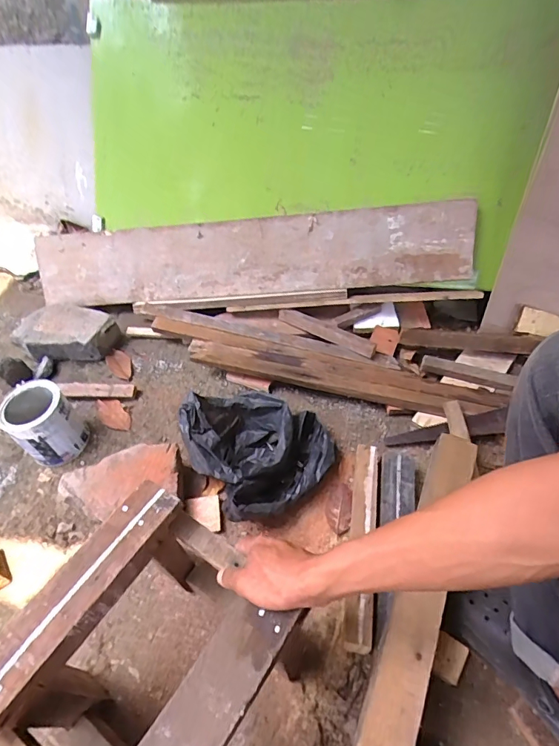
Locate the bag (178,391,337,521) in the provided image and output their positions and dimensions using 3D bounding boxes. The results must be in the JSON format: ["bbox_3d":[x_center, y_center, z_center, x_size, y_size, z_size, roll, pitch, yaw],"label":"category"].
[{"bbox_3d":[-0.034,0.121,0.770,0.229,0.126,0.227,-31,55,-22],"label":"bag"}]

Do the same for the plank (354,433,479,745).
[{"bbox_3d":[0.164,0.298,0.527,0.059,0.031,0.532,19,53,18],"label":"plank"}]

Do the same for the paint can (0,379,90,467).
[{"bbox_3d":[-0.439,0.088,0.814,0.107,0.132,0.130,-28,54,-20],"label":"paint can"}]

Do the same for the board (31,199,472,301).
[{"bbox_3d":[-0.078,-0.270,1.012,0.996,0.161,0.025,-2,18,7],"label":"board"}]

